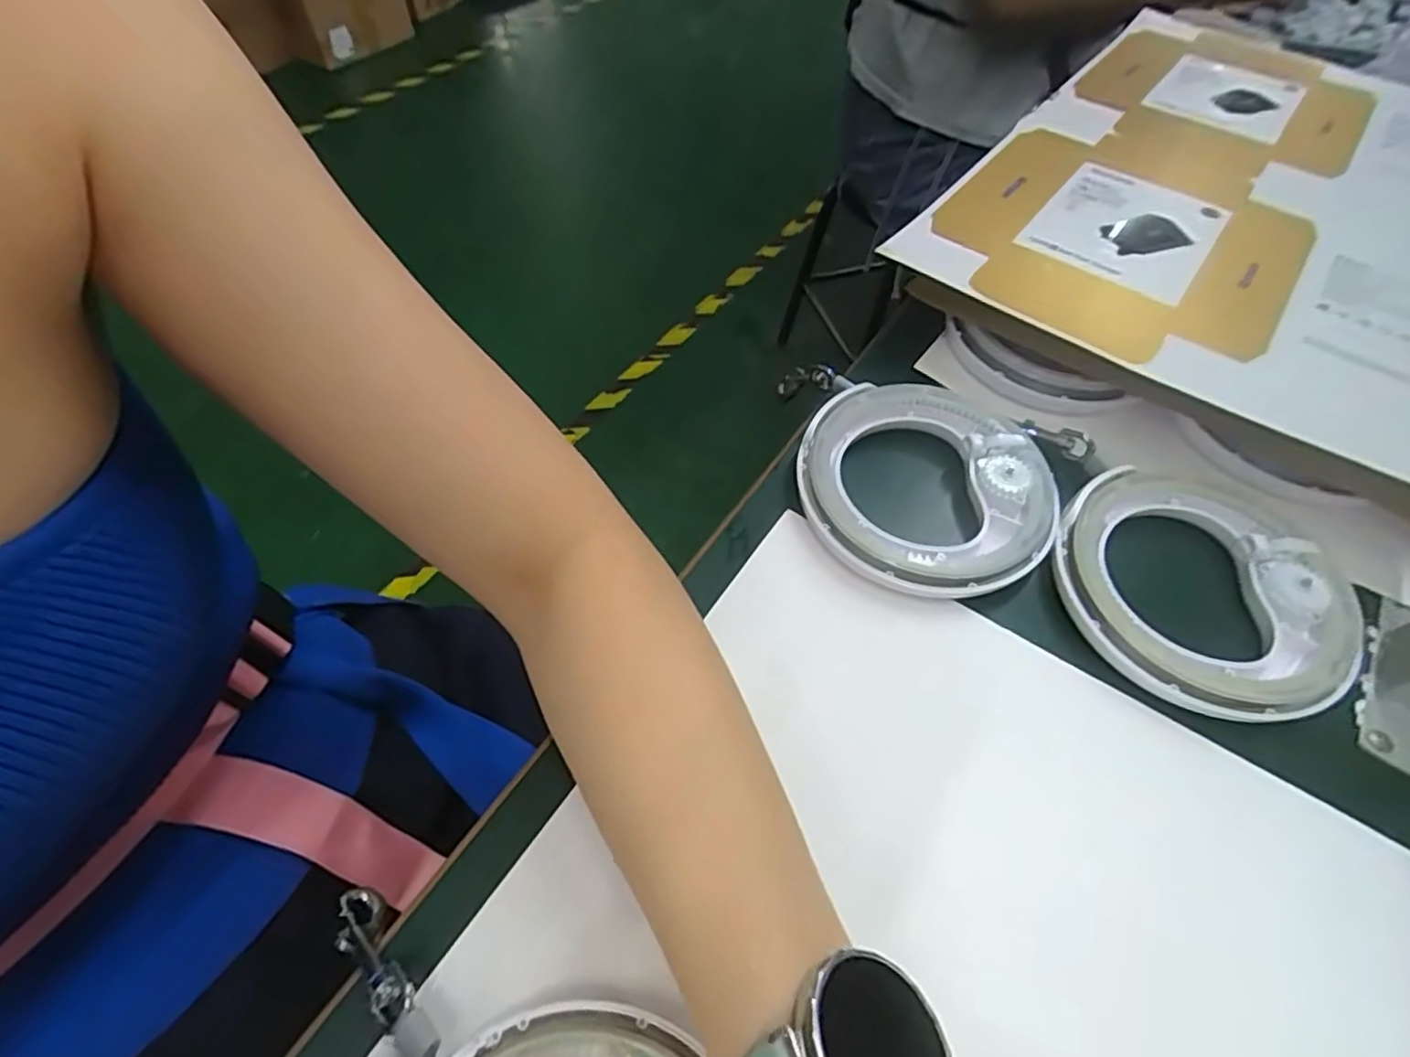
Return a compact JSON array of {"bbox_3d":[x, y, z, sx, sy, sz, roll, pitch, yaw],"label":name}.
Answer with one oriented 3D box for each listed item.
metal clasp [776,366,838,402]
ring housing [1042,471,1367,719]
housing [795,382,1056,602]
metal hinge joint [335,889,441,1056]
[{"bbox_3d":[0.061,-0.091,0.411,0.008,0.061,0.016,-30,103,-20],"label":"metal clasp"},{"bbox_3d":[0.234,0.026,0.314,0.117,0.022,0.126,3,55,-4],"label":"ring housing"},{"bbox_3d":[0.114,-0.023,0.348,0.125,0.027,0.122,3,55,-4],"label":"housing"},{"bbox_3d":[-0.111,0.158,0.231,0.018,0.011,0.069,-39,54,-24],"label":"metal hinge joint"}]

